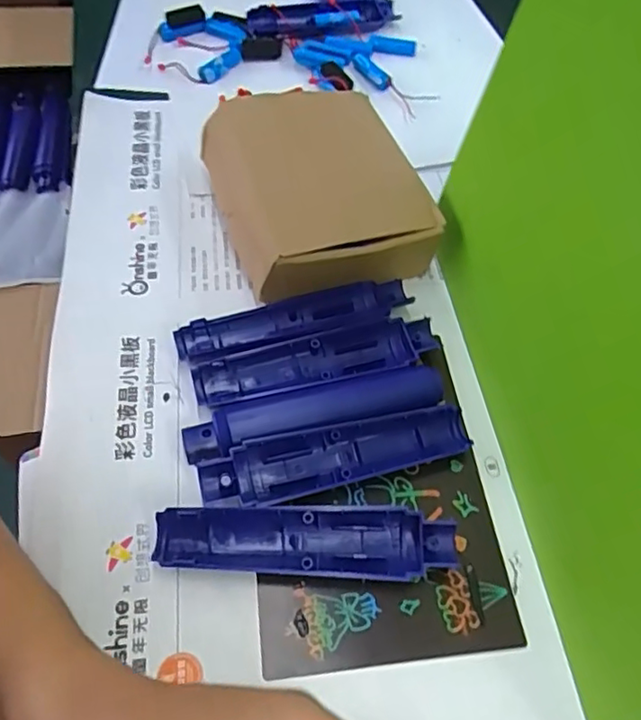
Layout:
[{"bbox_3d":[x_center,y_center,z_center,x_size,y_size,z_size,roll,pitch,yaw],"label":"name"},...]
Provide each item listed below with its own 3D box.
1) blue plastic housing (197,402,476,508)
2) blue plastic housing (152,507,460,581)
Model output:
[{"bbox_3d":[0.011,0.058,0.381,0.165,0.018,0.038,-14,59,-12],"label":"blue plastic housing"},{"bbox_3d":[-0.008,0.104,0.352,0.166,0.022,0.035,3,57,-1],"label":"blue plastic housing"}]

